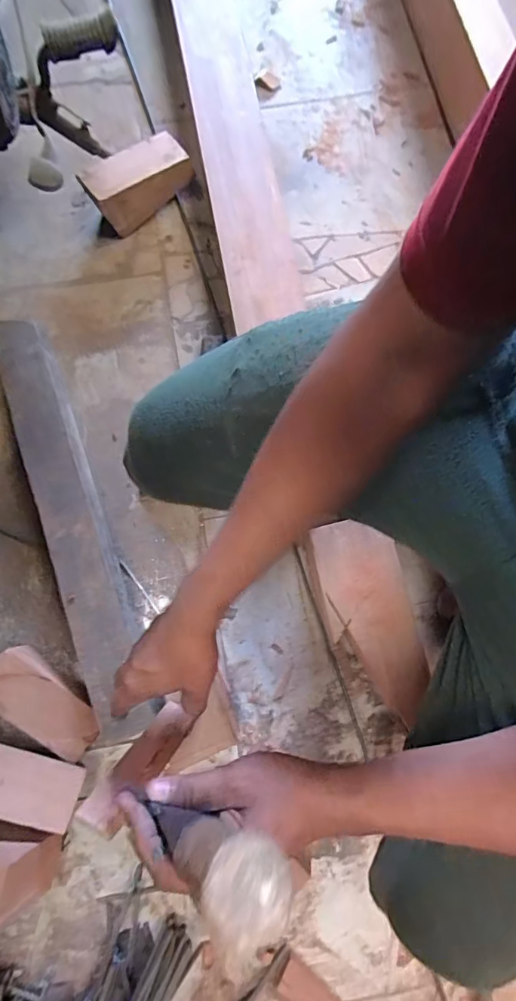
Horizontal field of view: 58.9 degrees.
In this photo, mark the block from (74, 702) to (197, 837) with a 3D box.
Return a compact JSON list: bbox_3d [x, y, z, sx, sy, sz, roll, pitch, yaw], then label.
[{"bbox_3d":[-0.116,0.264,0.464,0.038,0.154,0.019,43,114,7],"label":"block"}]

